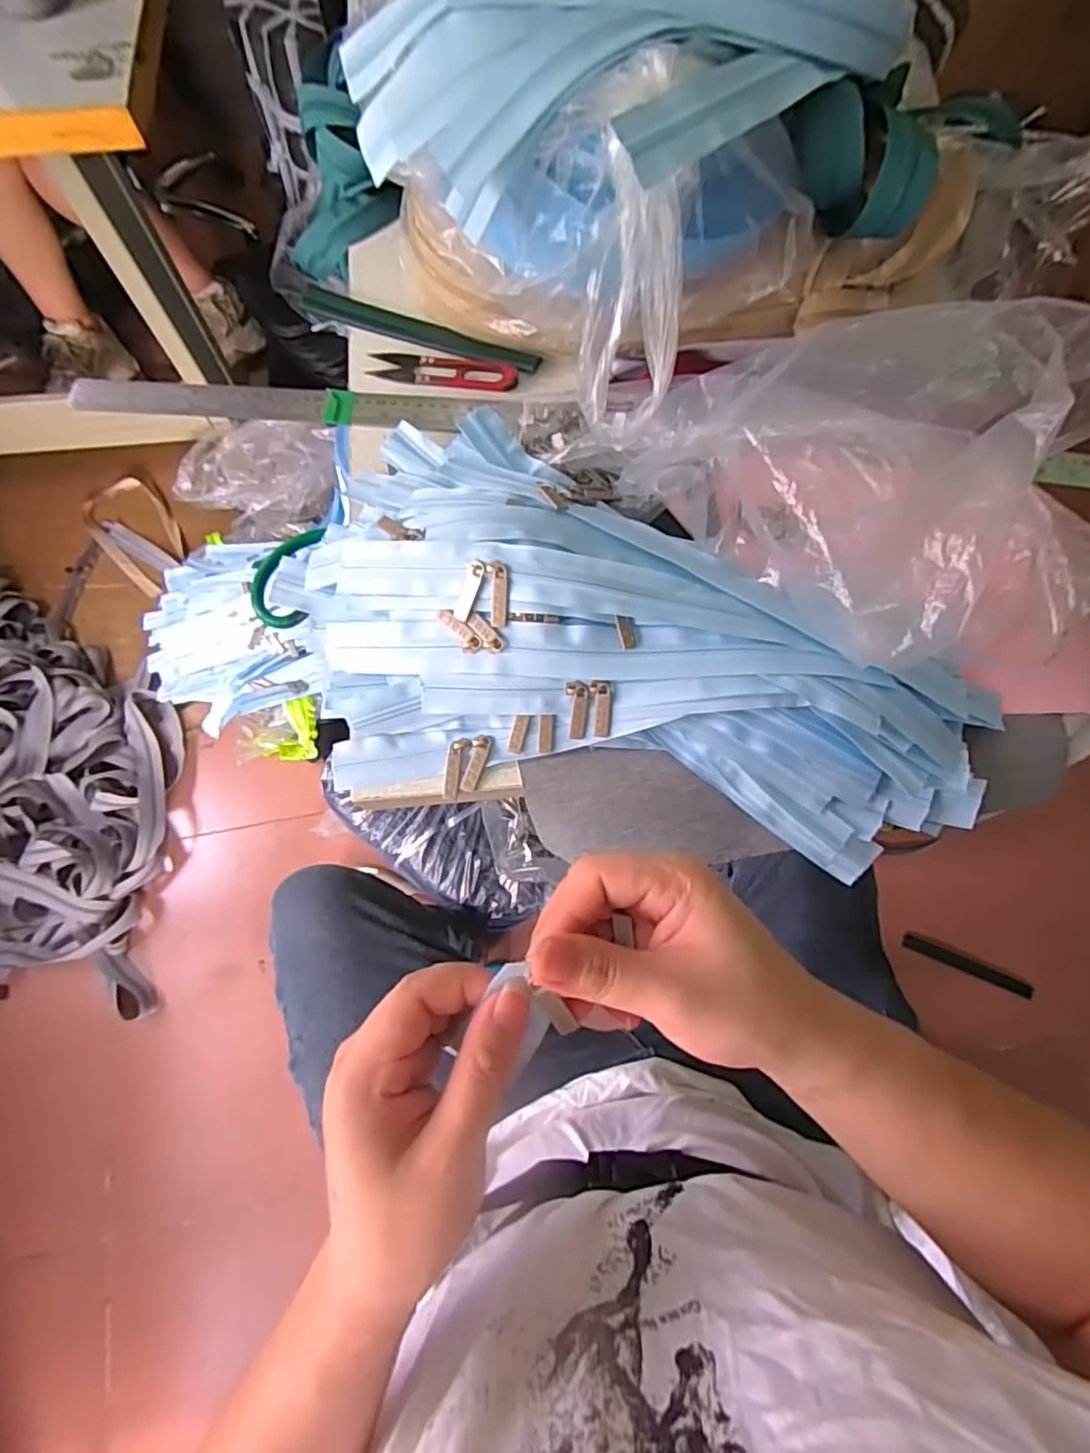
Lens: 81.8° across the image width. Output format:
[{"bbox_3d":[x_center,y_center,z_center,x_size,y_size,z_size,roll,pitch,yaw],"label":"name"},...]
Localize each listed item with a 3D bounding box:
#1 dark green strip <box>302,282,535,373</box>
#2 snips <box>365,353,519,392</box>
[{"bbox_3d":[-0.101,-0.322,0.513,0.200,0.012,0.021,20,75,5],"label":"dark green strip"},{"bbox_3d":[-0.081,-0.286,0.505,0.117,0.011,0.025,8,75,1],"label":"snips"}]

